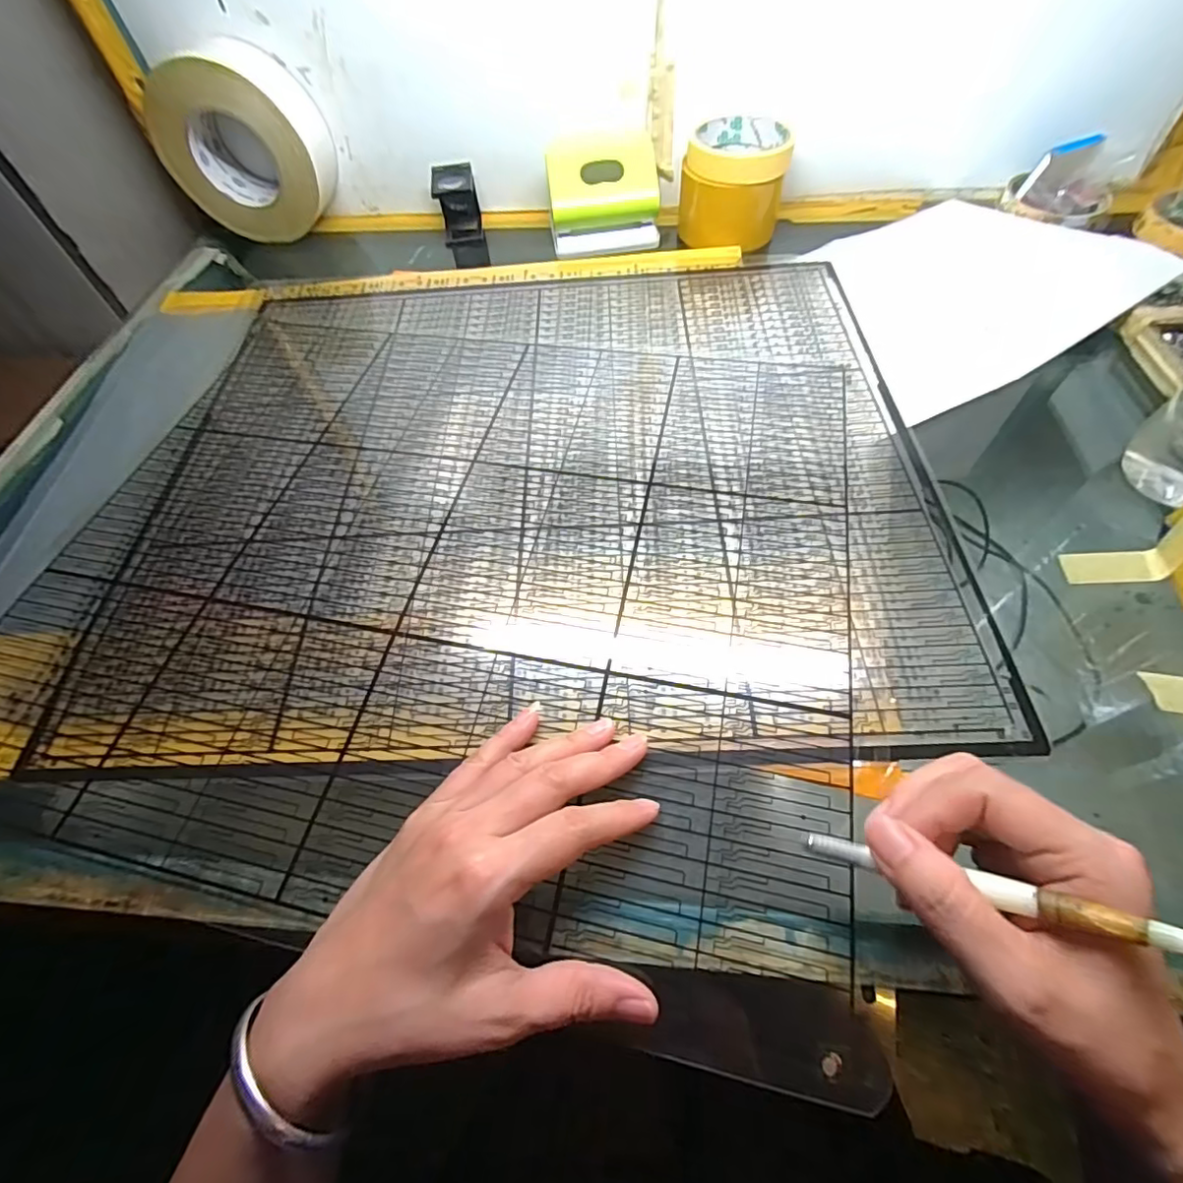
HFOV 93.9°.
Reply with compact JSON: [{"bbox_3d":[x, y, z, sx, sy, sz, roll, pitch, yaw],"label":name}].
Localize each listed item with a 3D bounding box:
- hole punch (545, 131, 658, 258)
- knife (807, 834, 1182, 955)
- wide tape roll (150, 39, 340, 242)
[{"bbox_3d":[0.012,-0.368,0.509,0.099,0.070,0.070,0,58,4],"label":"hole punch"},{"bbox_3d":[0.139,0.100,0.183,0.134,0.008,0.008,-5,48,46],"label":"knife"},{"bbox_3d":[-0.326,-0.418,0.526,0.135,0.138,0.065,3,58,7],"label":"wide tape roll"}]

